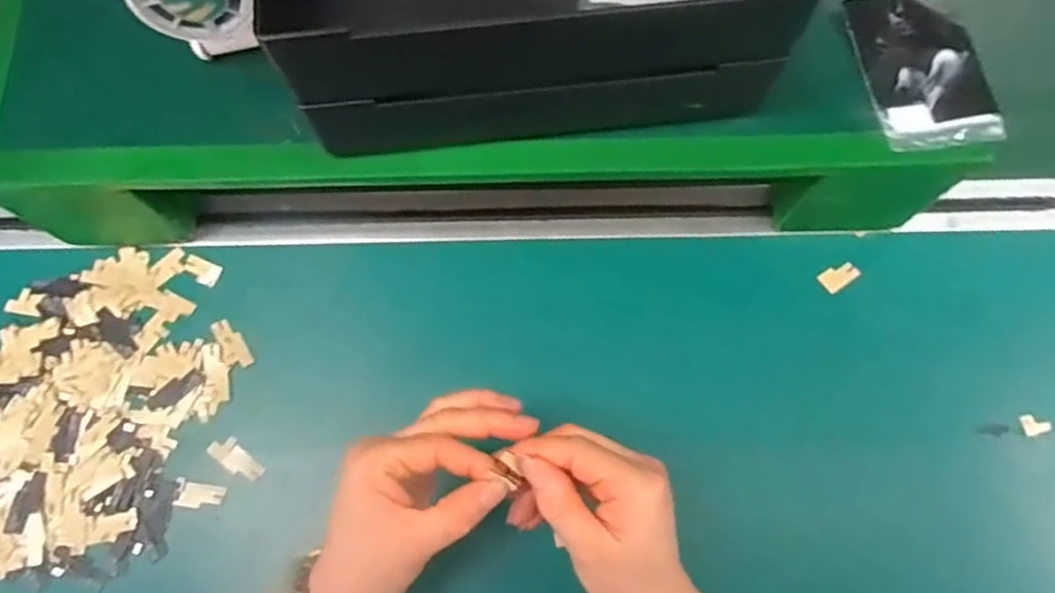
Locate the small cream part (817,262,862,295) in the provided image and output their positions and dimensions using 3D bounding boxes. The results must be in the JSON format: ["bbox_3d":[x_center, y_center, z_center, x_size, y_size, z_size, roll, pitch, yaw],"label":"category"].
[{"bbox_3d":[0.226,-0.015,0.493,0.027,0.006,0.016,-33,76,-9],"label":"small cream part"}]

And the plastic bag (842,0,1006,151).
[{"bbox_3d":[0.239,-0.139,0.412,0.072,0.008,0.106,-8,73,-2],"label":"plastic bag"}]

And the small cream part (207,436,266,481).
[{"bbox_3d":[-0.196,0.109,0.458,0.041,0.007,0.017,31,76,9],"label":"small cream part"}]

